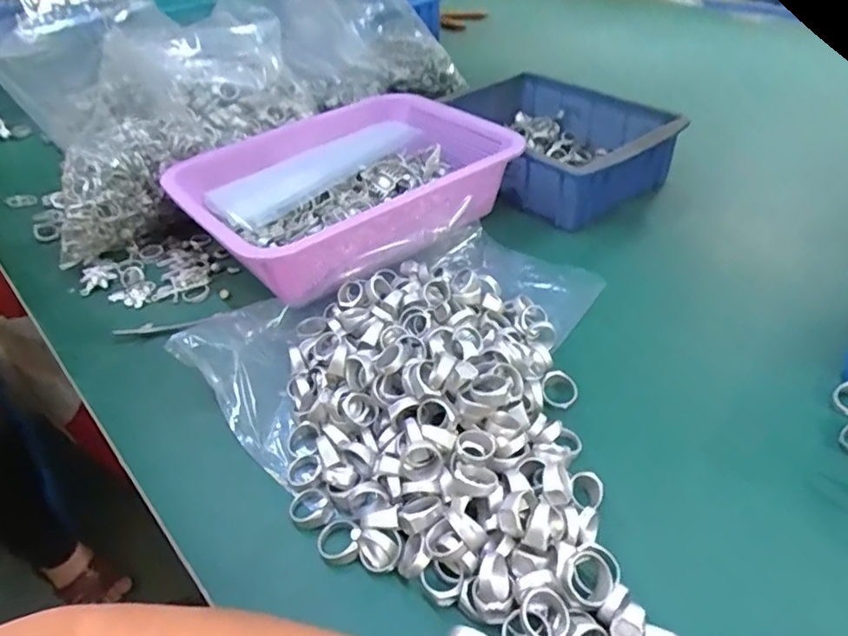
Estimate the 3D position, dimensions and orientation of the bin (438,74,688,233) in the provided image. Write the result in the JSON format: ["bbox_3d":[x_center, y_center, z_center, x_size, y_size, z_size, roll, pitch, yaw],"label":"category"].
[{"bbox_3d":[0.144,-0.197,0.674,0.175,0.077,0.241,-22,44,-20],"label":"bin"}]

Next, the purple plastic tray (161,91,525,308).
[{"bbox_3d":[-0.072,-0.131,0.598,0.292,0.074,0.221,-31,47,-28],"label":"purple plastic tray"}]

